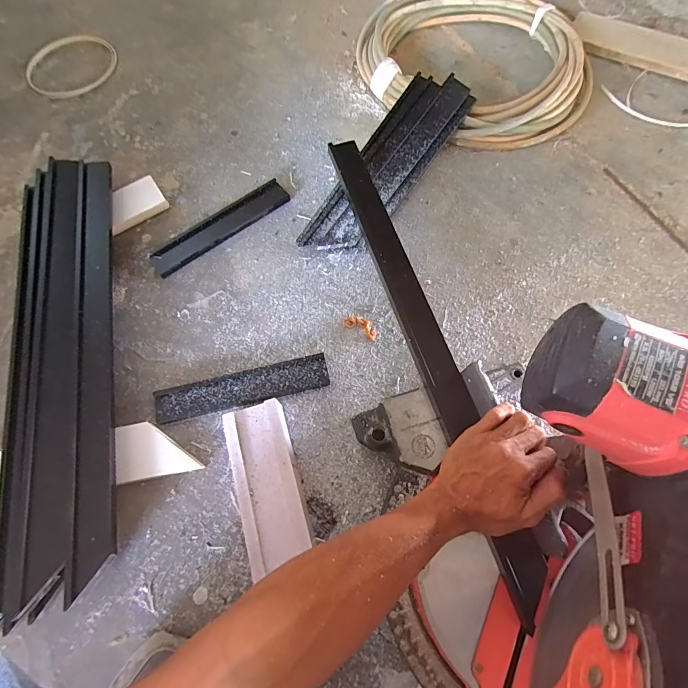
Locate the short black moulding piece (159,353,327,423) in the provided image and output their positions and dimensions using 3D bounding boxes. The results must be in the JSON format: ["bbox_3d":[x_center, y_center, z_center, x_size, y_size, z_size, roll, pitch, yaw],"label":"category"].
[{"bbox_3d":[-0.146,0.067,0.554,0.246,0.021,0.051,-14,70,-3],"label":"short black moulding piece"}]

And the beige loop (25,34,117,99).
[{"bbox_3d":[-0.599,-0.614,0.827,0.177,0.017,0.197,44,71,8],"label":"beige loop"}]

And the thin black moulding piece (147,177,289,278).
[{"bbox_3d":[-0.216,-0.207,0.663,0.259,0.013,0.049,-36,72,-11],"label":"thin black moulding piece"}]

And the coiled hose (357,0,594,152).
[{"bbox_3d":[0.270,-0.597,0.777,0.485,0.051,0.423,34,75,13],"label":"coiled hose"}]

